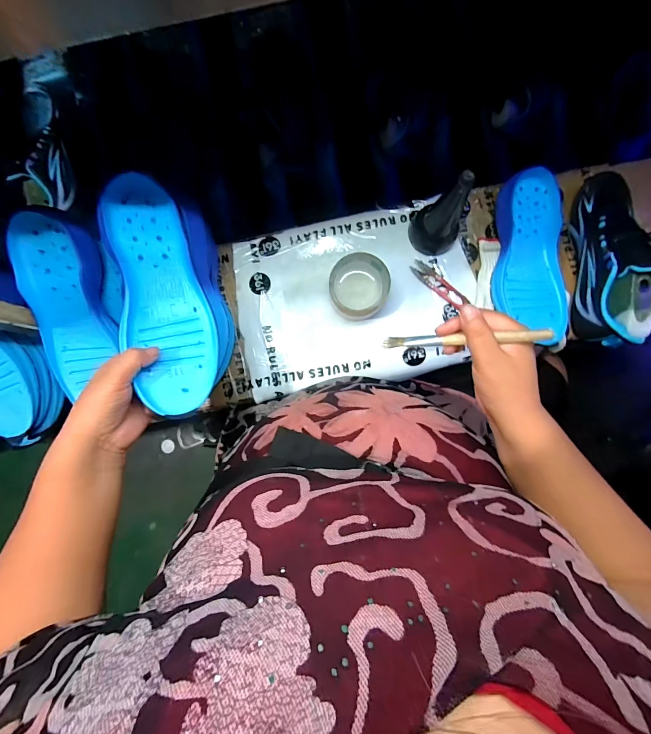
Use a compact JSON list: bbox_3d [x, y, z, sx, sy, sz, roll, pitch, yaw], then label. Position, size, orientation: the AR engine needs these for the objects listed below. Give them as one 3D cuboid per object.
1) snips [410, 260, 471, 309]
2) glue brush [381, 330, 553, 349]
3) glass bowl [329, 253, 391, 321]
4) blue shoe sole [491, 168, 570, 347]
[{"bbox_3d":[0.168,-0.122,0.509,0.097,0.008,0.027,42,86,5],"label":"snips"},{"bbox_3d":[0.129,-0.027,0.336,0.153,0.007,0.011,0,85,34],"label":"glue brush"},{"bbox_3d":[0.046,-0.111,0.484,0.078,0.047,0.081,0,86,-2],"label":"glass bowl"},{"bbox_3d":[0.287,-0.149,0.490,0.093,0.043,0.240,-1,86,-2],"label":"blue shoe sole"}]

